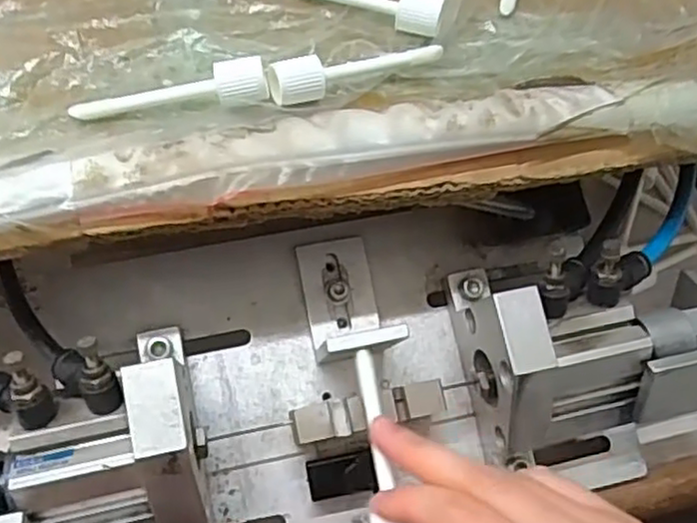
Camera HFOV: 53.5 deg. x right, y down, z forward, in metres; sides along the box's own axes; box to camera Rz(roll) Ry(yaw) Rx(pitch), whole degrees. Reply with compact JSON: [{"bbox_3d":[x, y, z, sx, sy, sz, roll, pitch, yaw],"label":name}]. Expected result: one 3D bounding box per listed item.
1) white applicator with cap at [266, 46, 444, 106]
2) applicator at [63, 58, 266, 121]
[{"bbox_3d":[0.005,-0.085,0.300,0.081,0.016,0.013,-22,64,-16],"label":"white applicator with cap"},{"bbox_3d":[-0.074,-0.069,0.287,0.081,0.013,0.014,-8,60,6],"label":"applicator"}]

